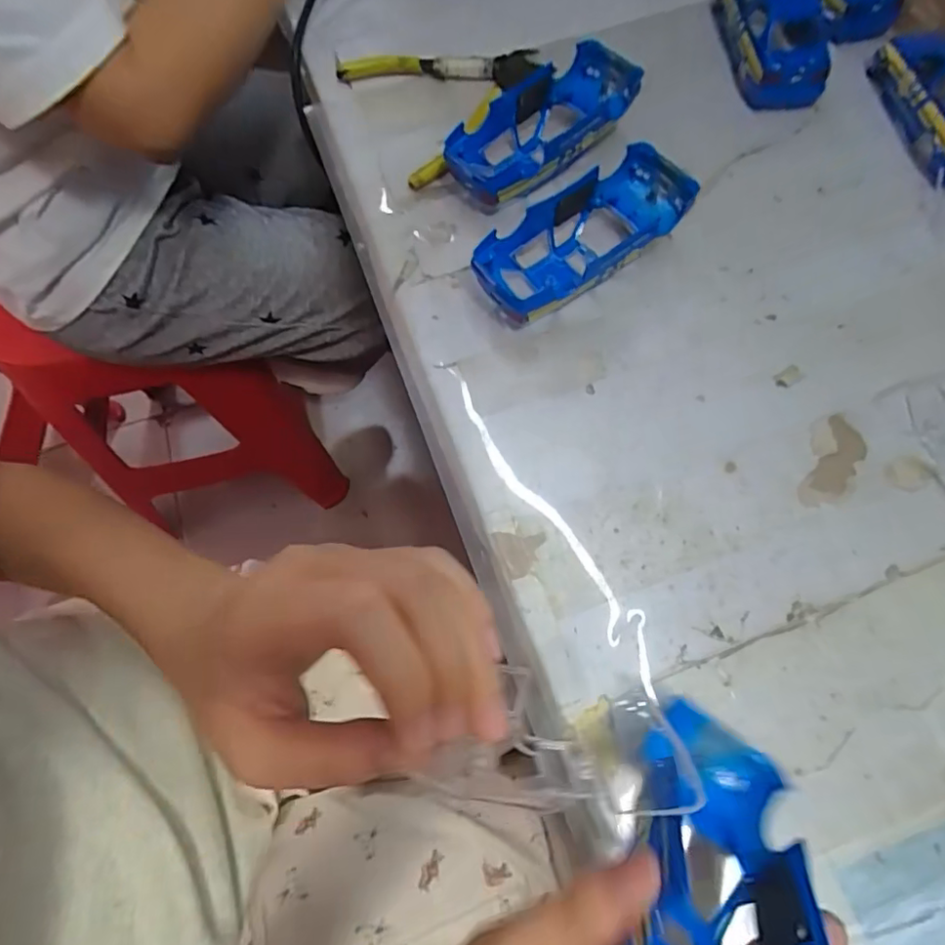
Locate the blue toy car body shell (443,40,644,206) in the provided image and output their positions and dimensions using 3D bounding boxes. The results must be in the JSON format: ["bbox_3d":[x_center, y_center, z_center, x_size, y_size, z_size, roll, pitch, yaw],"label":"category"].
[{"bbox_3d":[0.049,-0.219,0.362,0.129,0.035,0.055,-41,71,-15],"label":"blue toy car body shell"}]

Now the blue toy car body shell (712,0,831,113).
[{"bbox_3d":[0.216,-0.312,0.403,0.057,0.037,0.120,0,66,2],"label":"blue toy car body shell"}]

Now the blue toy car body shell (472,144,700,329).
[{"bbox_3d":[0.066,-0.133,0.330,0.135,0.036,0.057,-34,70,-13],"label":"blue toy car body shell"}]

